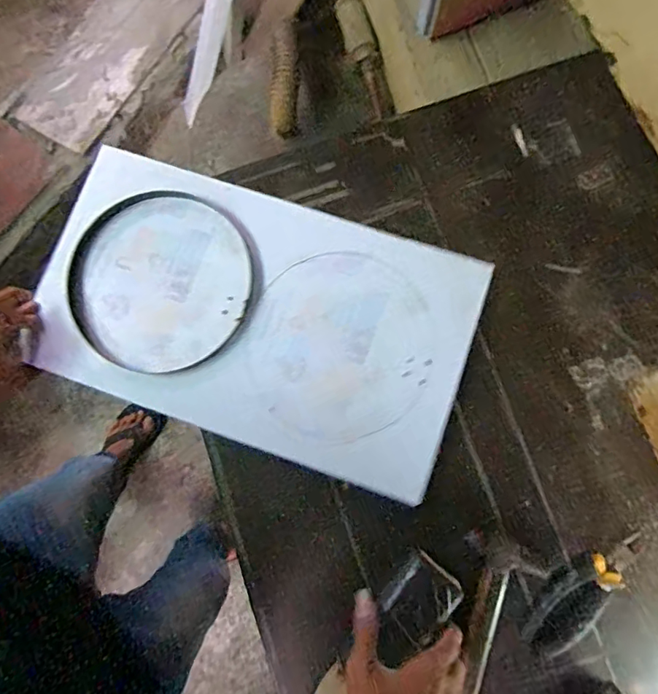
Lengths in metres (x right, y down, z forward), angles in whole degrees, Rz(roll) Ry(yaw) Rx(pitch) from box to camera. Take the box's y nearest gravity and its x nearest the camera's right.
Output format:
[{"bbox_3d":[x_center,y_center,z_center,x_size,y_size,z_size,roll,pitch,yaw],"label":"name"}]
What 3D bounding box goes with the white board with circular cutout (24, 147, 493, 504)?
[{"bbox_3d":[-0.084,-0.036,0.560,0.454,0.031,0.261,19,79,3],"label":"white board with circular cutout"}]

